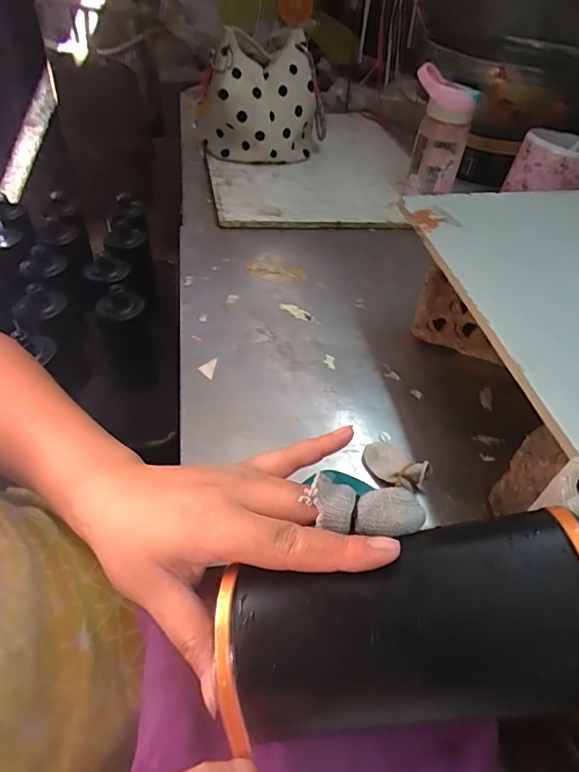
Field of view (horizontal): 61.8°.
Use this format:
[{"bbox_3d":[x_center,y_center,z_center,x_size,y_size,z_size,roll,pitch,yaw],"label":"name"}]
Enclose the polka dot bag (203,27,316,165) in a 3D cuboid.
[{"bbox_3d":[-0.050,-0.446,0.762,0.182,0.160,0.074,3,45,0],"label":"polka dot bag"}]

